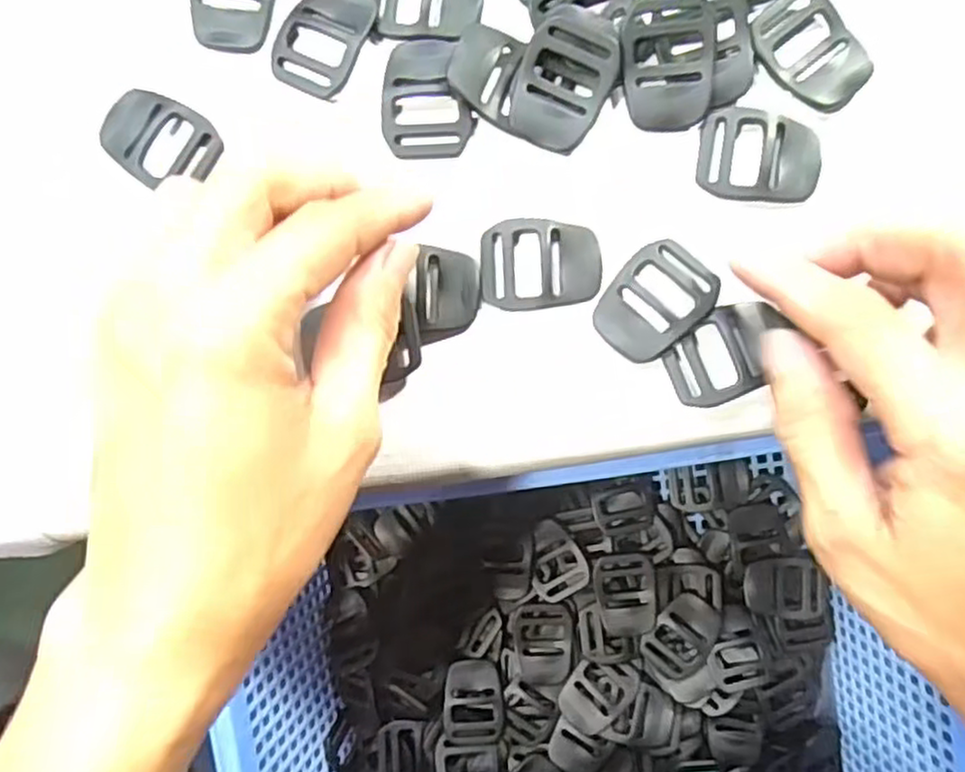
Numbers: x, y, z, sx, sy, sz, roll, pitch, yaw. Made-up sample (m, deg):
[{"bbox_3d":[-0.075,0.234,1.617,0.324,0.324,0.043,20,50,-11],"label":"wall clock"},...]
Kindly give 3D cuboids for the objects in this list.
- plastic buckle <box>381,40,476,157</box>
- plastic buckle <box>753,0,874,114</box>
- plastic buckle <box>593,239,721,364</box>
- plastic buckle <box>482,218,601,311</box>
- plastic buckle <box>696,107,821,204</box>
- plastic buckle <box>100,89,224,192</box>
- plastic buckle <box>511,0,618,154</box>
[{"bbox_3d":[-0.018,-0.094,0.232,0.029,0.008,0.039,0,86,1],"label":"plastic buckle"},{"bbox_3d":[0.104,-0.106,0.228,0.027,0.008,0.039,-39,86,-2],"label":"plastic buckle"},{"bbox_3d":[0.054,-0.026,0.224,0.038,0.007,0.028,-44,86,-2],"label":"plastic buckle"},{"bbox_3d":[0.019,-0.039,0.228,0.038,0.005,0.028,-3,86,1],"label":"plastic buckle"},{"bbox_3d":[0.087,-0.073,0.226,0.037,0.006,0.029,5,86,1],"label":"plastic buckle"},{"bbox_3d":[-0.106,-0.080,0.235,0.039,0.007,0.028,34,87,3],"label":"plastic buckle"},{"bbox_3d":[0.027,-0.098,0.225,0.028,0.009,0.045,21,86,2],"label":"plastic buckle"}]

